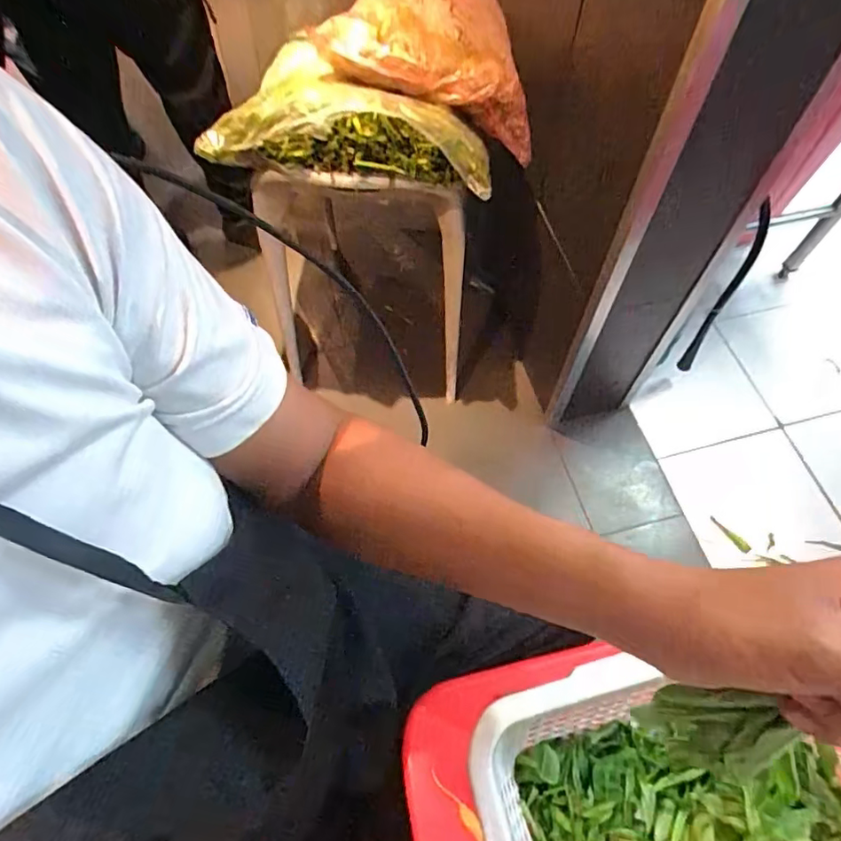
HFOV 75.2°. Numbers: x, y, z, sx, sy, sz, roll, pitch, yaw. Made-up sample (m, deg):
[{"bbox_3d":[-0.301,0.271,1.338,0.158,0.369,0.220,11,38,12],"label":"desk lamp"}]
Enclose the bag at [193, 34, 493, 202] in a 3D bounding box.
[{"bbox_3d":[-0.111,-0.449,0.823,0.422,0.152,0.119,5,62,4],"label":"bag"}]

